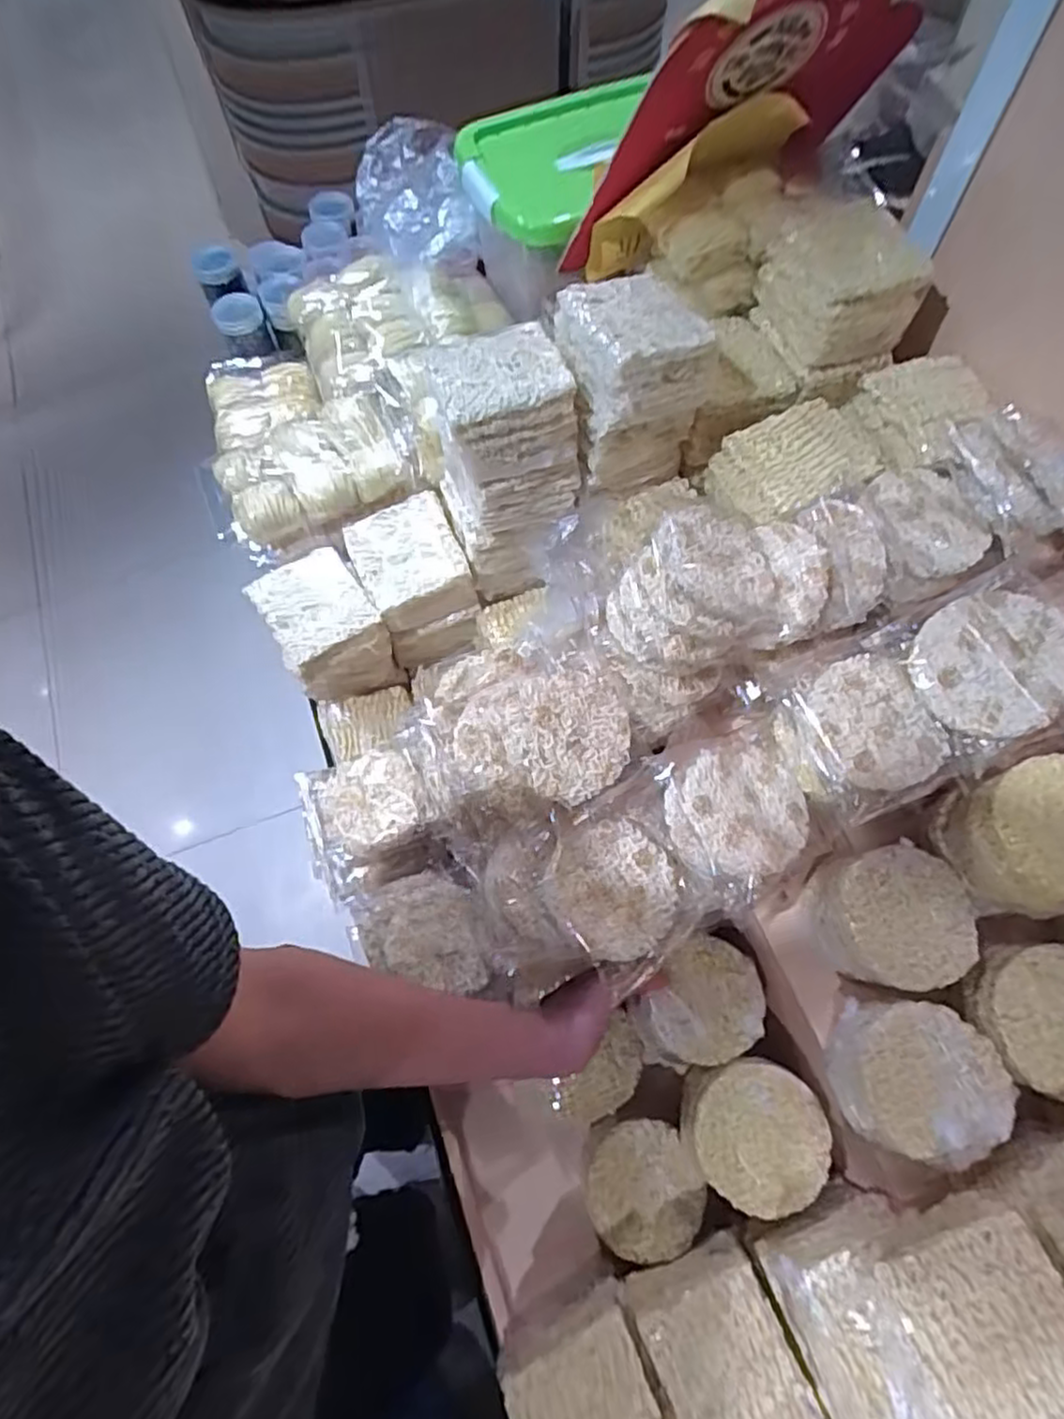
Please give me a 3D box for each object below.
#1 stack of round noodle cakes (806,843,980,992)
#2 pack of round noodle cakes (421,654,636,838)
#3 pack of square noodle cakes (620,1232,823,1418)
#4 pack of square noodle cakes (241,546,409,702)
[{"bbox_3d":[0.309,0.184,0.618,0.117,0.068,0.111,-3,65,0],"label":"stack of round noodle cakes"},{"bbox_3d":[-0.003,0.026,0.648,0.170,0.101,0.157,-7,65,-2],"label":"pack of round noodle cakes"},{"bbox_3d":[0.153,0.525,0.572,0.106,0.060,0.130,-21,67,-8],"label":"pack of square noodle cakes"},{"bbox_3d":[-0.239,-0.088,0.841,0.108,0.145,0.125,-29,68,-12],"label":"pack of square noodle cakes"}]

